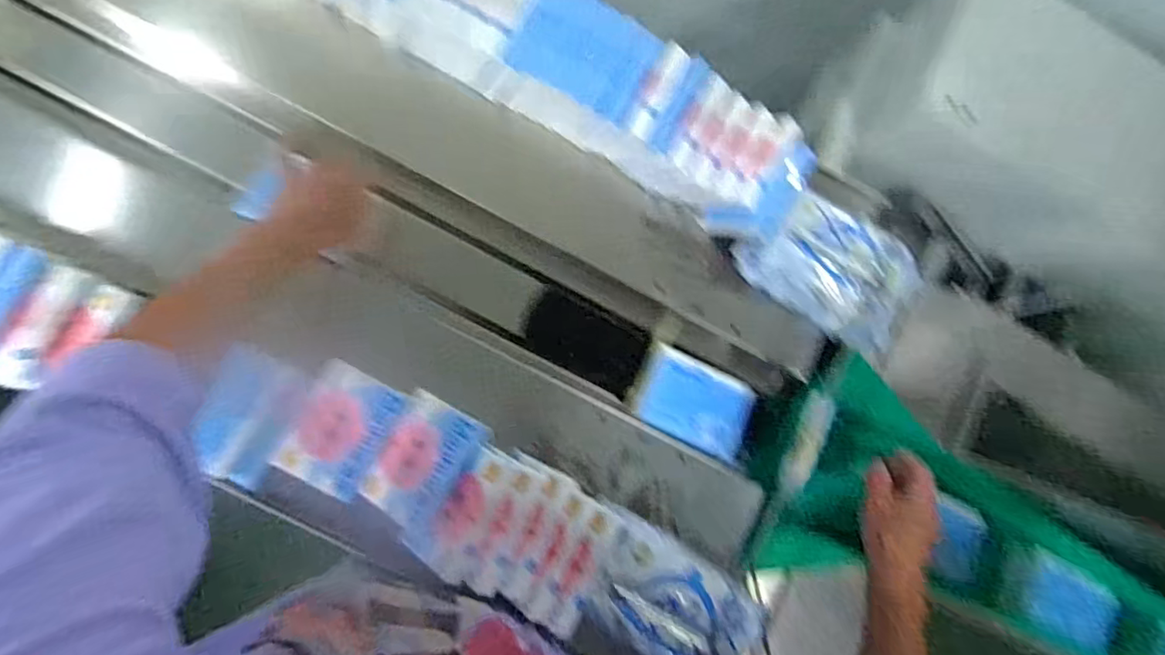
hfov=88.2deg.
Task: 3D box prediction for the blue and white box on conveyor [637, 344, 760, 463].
[{"bbox_3d":[0.131,0.086,0.690,0.137,0.044,0.087,28,82,-3],"label":"blue and white box on conveyor"}]

